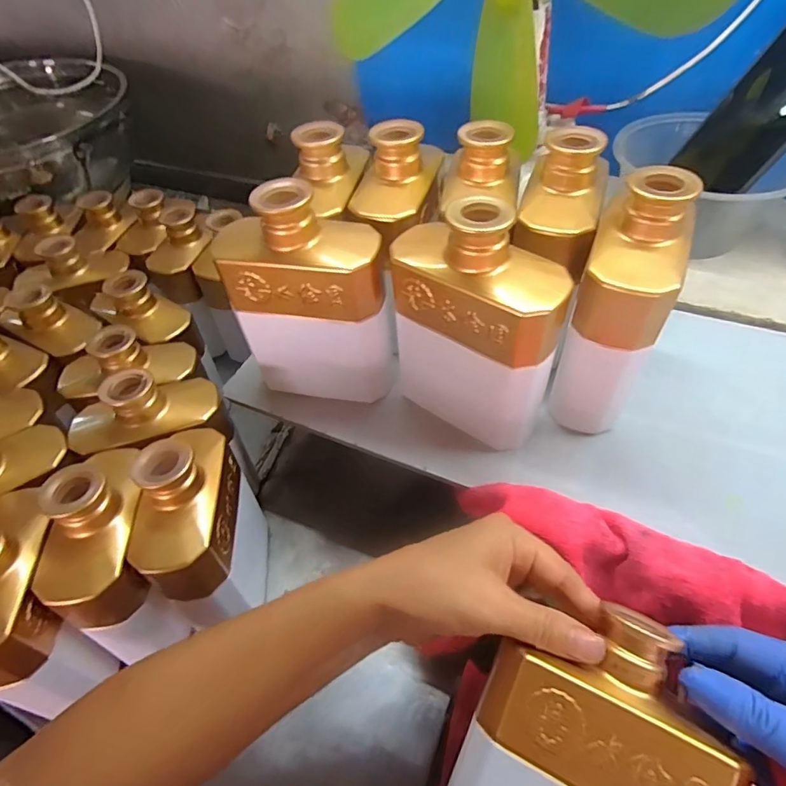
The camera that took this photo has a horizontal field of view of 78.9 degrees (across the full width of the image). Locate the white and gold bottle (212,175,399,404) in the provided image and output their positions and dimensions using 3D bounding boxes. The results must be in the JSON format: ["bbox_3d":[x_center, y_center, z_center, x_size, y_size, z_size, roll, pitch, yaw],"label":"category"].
[{"bbox_3d":[-0.054,-0.062,0.341,0.110,0.158,0.048,6,54,8],"label":"white and gold bottle"}]

